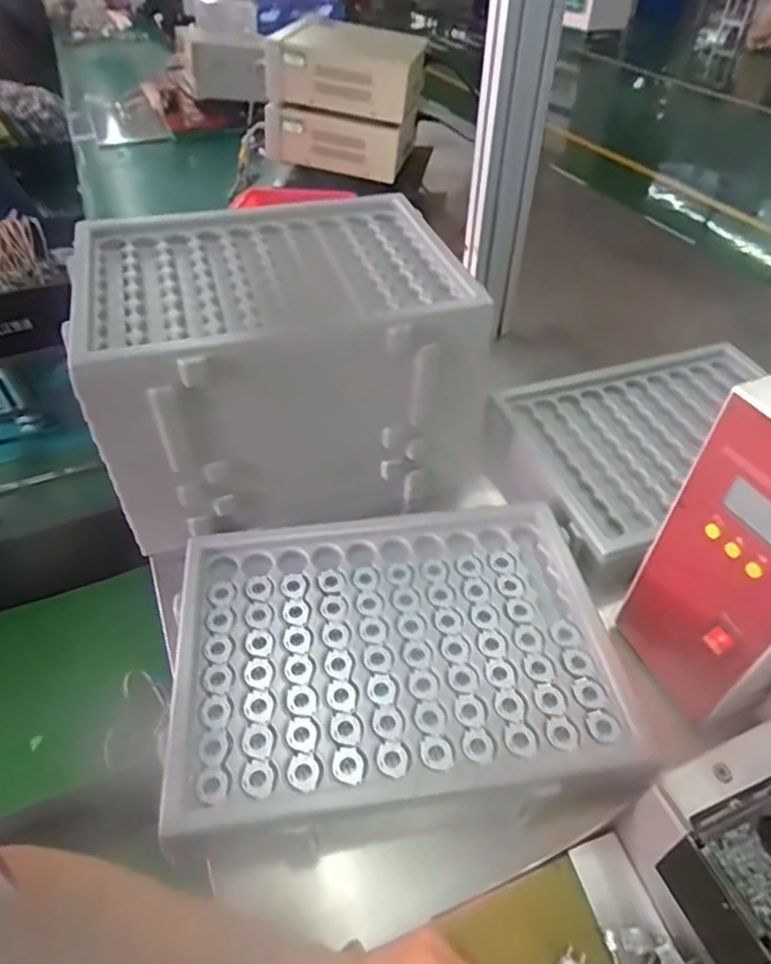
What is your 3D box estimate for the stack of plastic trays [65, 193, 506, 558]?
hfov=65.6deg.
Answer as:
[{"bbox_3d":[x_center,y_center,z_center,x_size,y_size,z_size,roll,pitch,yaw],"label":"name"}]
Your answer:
[{"bbox_3d":[-0.107,-0.144,0.719,0.408,0.248,0.311,-9,46,-8],"label":"stack of plastic trays"}]

